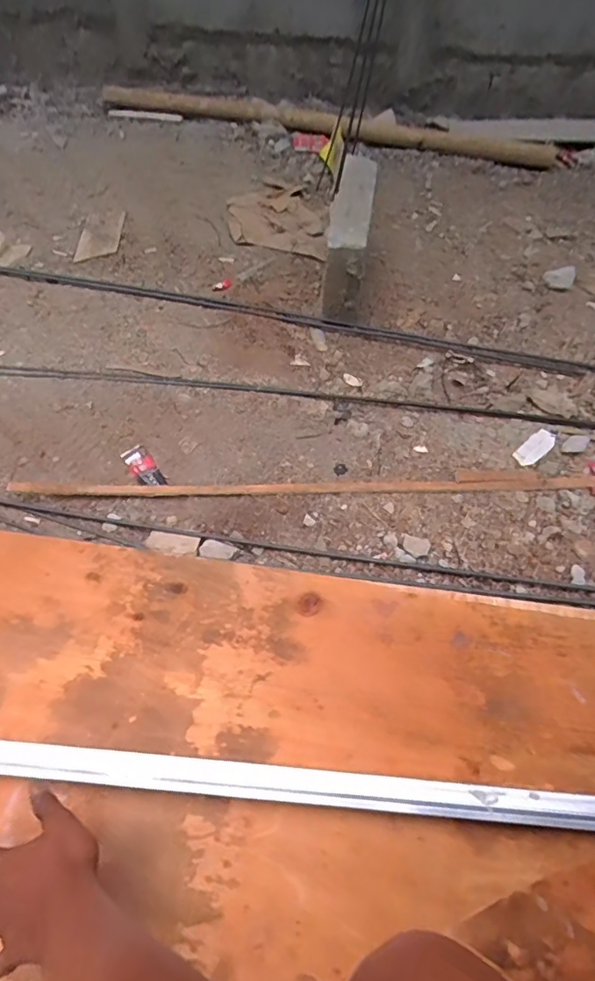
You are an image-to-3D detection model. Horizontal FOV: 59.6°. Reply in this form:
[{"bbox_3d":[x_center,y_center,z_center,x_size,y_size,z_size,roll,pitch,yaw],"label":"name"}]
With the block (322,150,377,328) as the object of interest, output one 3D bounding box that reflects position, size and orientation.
[{"bbox_3d":[0.109,-0.515,1.116,0.079,0.240,0.257,8,58,5],"label":"block"}]

